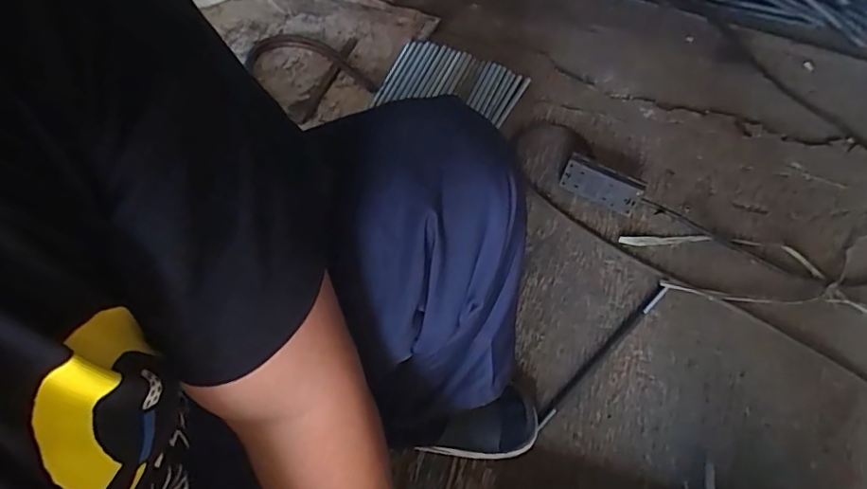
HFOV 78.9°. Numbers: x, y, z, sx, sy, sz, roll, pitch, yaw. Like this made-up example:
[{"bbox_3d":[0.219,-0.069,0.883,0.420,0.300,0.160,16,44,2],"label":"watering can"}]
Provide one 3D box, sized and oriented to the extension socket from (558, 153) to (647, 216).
[{"bbox_3d":[0.287,-0.103,0.901,0.131,0.062,0.032,27,27,12],"label":"extension socket"}]

